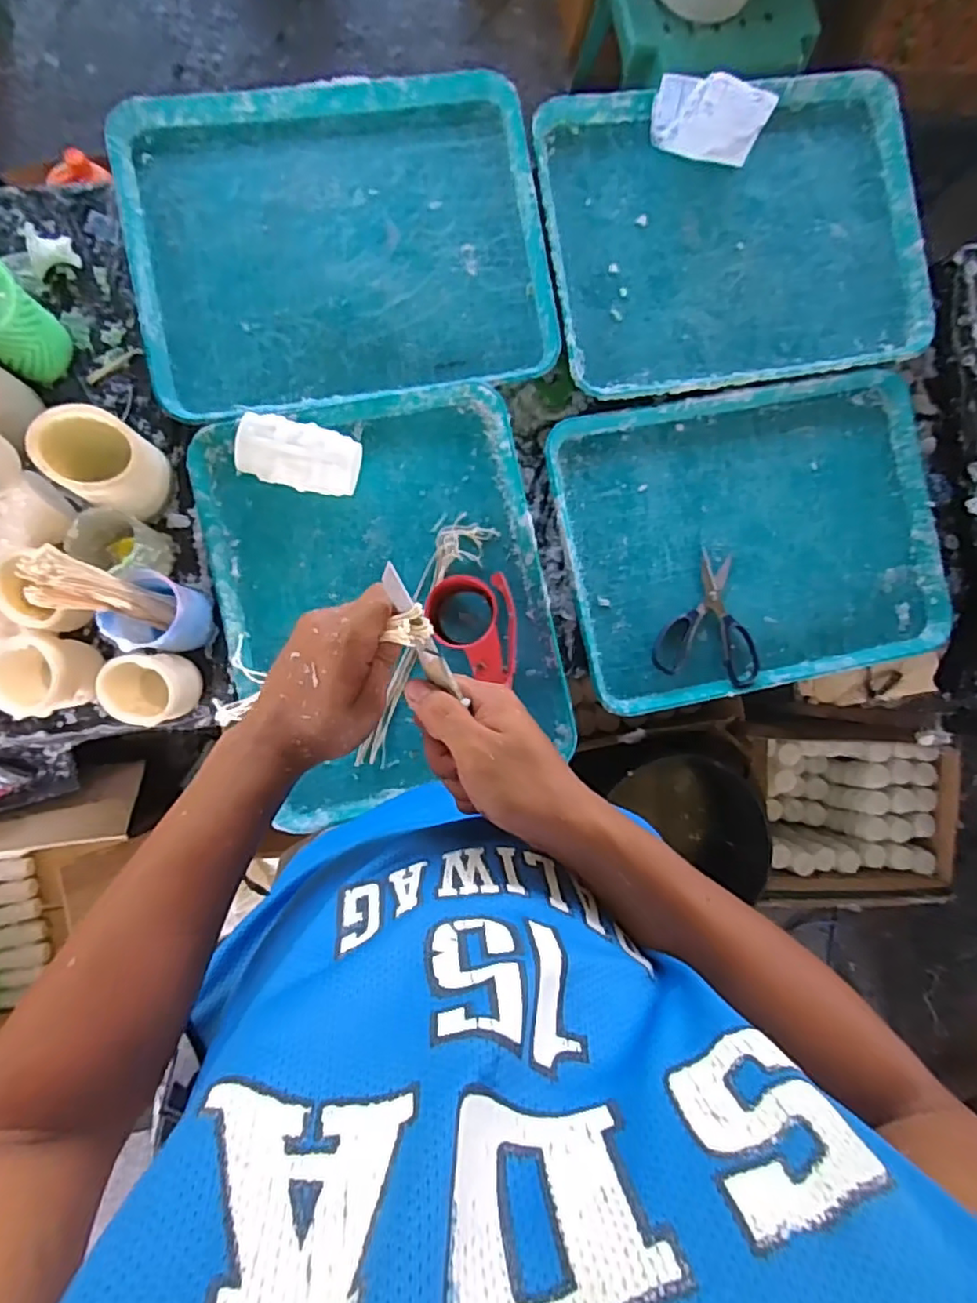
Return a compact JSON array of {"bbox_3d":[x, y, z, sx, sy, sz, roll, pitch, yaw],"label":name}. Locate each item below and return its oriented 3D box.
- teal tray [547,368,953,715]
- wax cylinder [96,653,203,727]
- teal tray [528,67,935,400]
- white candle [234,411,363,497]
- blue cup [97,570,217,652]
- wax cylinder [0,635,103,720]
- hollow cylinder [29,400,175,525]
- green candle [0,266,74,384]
[{"bbox_3d":[0.307,-0.132,0.731,0.429,0.030,0.339,-10,90,-5],"label":"teal tray"},{"bbox_3d":[-0.331,0.036,0.622,0.061,0.093,0.066,0,89,-5],"label":"wax cylinder"},{"bbox_3d":[0.284,-0.479,0.717,0.423,0.030,0.340,-9,90,-5],"label":"teal tray"},{"bbox_3d":[-0.199,-0.204,0.659,0.118,0.059,0.068,14,88,-5],"label":"white candle"},{"bbox_3d":[-0.324,-0.034,0.623,0.071,0.095,0.076,0,89,-5],"label":"blue cup"},{"bbox_3d":[-0.429,0.024,0.613,0.064,0.088,0.075,7,89,-5],"label":"wax cylinder"},{"bbox_3d":[-0.371,-0.181,0.615,0.091,0.107,0.077,23,87,-5],"label":"hollow cylinder"},{"bbox_3d":[-0.469,-0.320,0.608,0.064,0.109,0.068,0,89,-5],"label":"green candle"}]

